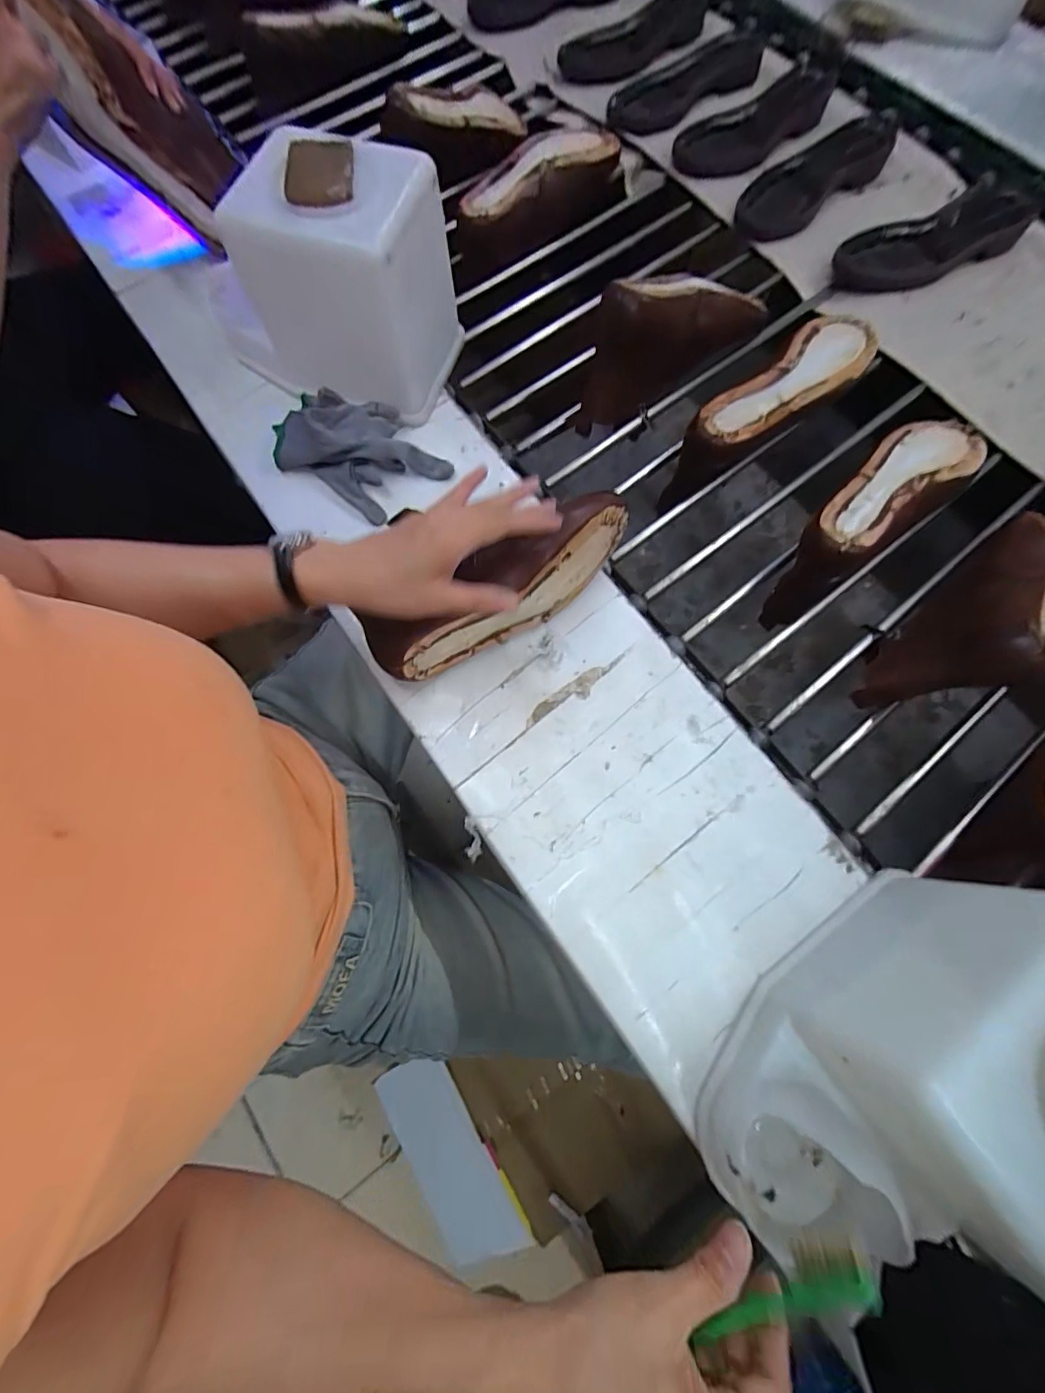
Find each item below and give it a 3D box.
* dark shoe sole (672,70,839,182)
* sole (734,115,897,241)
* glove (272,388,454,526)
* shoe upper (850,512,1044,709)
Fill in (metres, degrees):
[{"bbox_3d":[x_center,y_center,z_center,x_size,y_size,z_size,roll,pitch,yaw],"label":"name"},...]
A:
[{"bbox_3d":[0.345,-0.836,0.734,0.298,0.047,0.104,-38,76,-10],"label":"dark shoe sole"},{"bbox_3d":[0.403,-0.716,0.693,0.289,0.048,0.086,-40,76,-10],"label":"sole"},{"bbox_3d":[-0.169,-0.251,0.495,0.178,0.047,0.110,36,77,10],"label":"glove"},{"bbox_3d":[0.427,-0.080,0.447,0.250,0.101,0.091,-37,76,-9],"label":"shoe upper"}]

